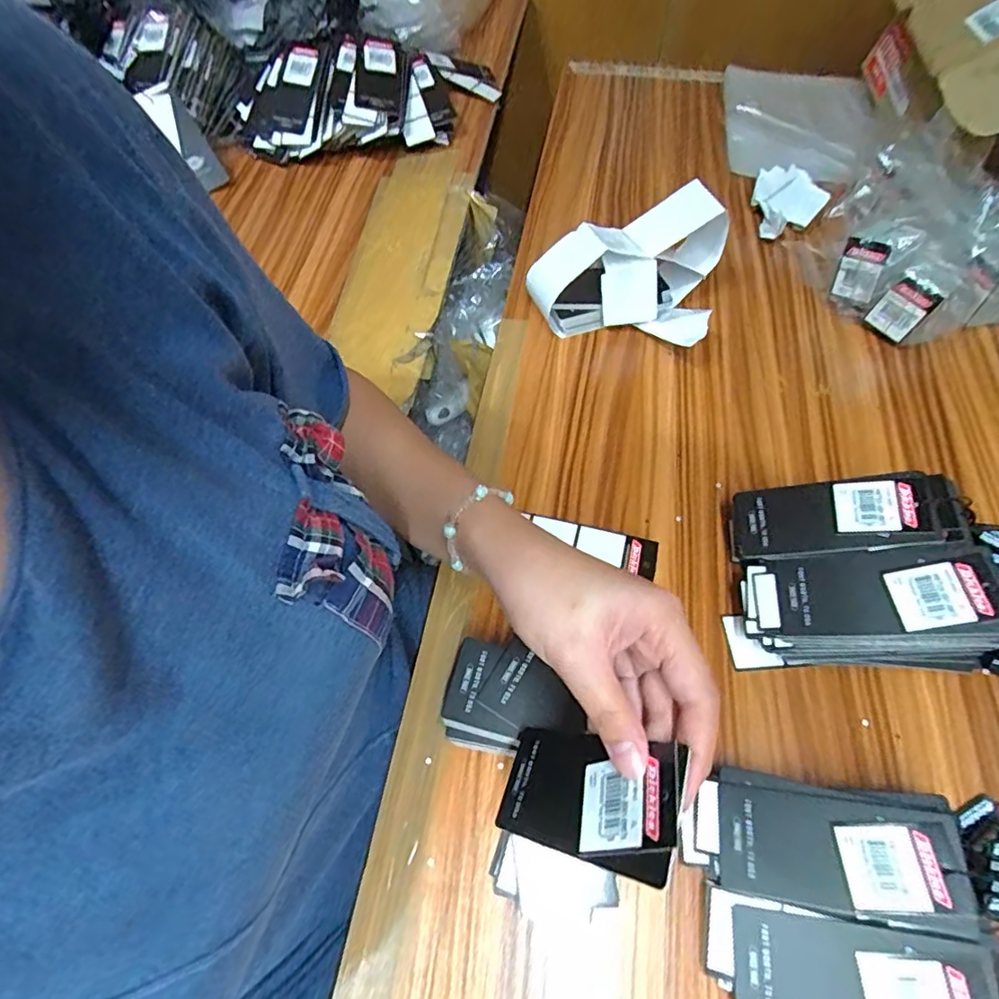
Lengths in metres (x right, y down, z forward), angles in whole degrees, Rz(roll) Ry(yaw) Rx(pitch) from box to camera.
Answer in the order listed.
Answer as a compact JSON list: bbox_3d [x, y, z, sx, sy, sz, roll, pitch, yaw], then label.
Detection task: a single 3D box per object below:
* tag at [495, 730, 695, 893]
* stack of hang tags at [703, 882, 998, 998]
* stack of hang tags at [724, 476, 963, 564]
[{"bbox_3d":[0.036,0.128,0.245,0.006,0.103,0.047,34,59,-22],"label":"tag"},{"bbox_3d":[0.163,0.226,0.261,0.125,0.016,0.054,2,58,18],"label":"stack of hang tags"},{"bbox_3d":[0.218,0.015,0.364,0.129,0.029,0.049,-8,55,27],"label":"stack of hang tags"}]

